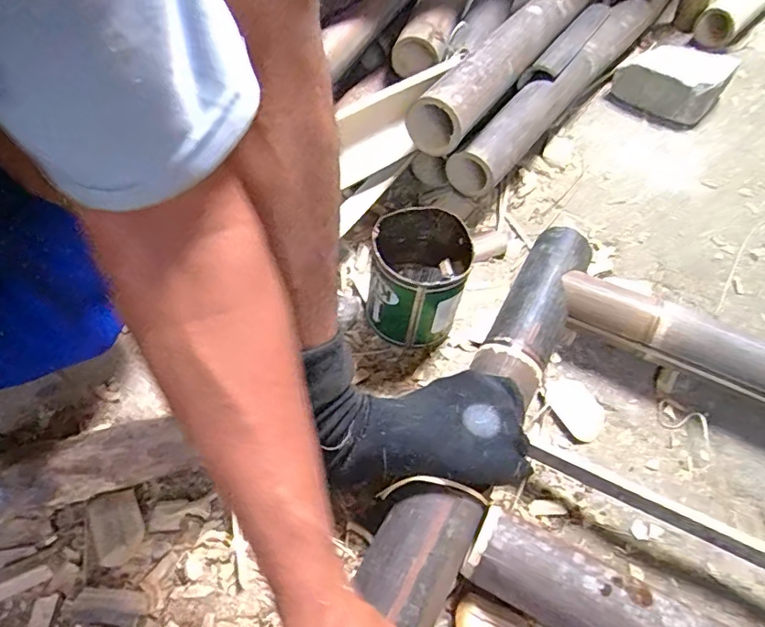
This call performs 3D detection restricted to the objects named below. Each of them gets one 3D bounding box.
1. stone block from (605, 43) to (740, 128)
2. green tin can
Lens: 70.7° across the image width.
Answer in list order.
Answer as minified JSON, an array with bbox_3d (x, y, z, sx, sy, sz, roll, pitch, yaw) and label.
[{"bbox_3d":[0.447,-0.364,0.844,0.154,0.080,0.117,30,59,20],"label":"stone block"},{"bbox_3d":[0.034,-0.033,0.566,0.096,0.121,0.097,0,54,0],"label":"green tin can"}]

